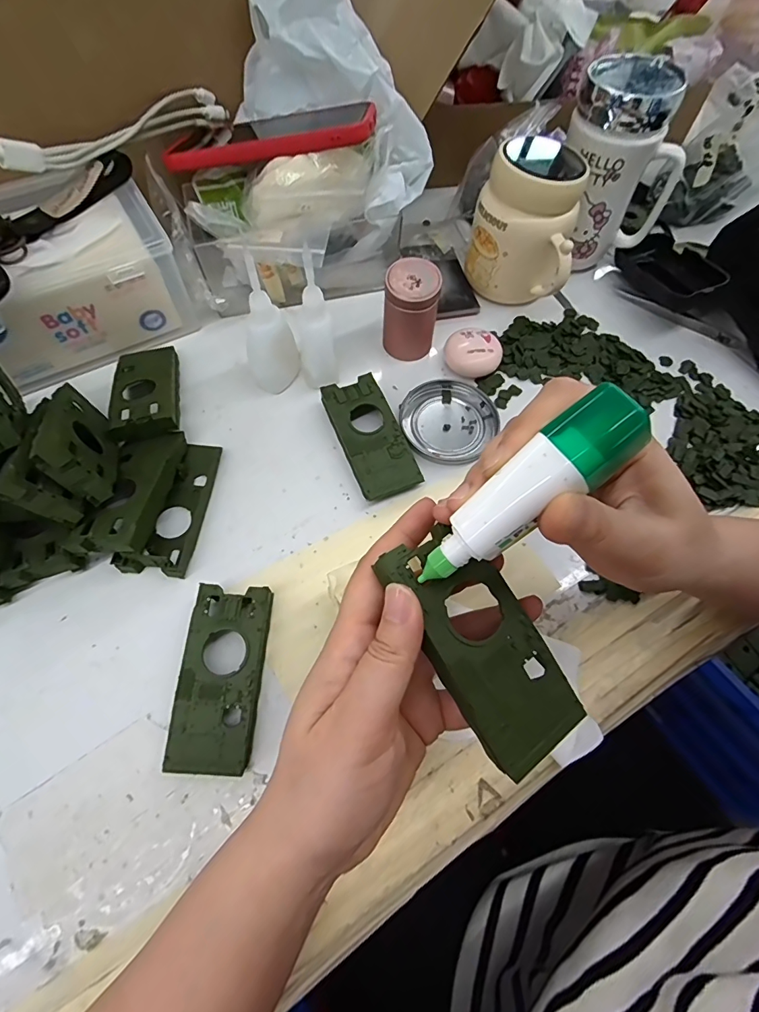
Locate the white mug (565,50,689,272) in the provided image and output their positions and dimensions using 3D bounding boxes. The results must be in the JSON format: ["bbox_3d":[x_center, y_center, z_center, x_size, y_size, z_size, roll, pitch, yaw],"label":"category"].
[{"bbox_3d":[0.206,-0.298,0.394,0.093,0.132,0.071,-11,65,-6],"label":"white mug"}]

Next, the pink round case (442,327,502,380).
[{"bbox_3d":[0.081,-0.131,0.384,0.048,0.023,0.038,14,64,5],"label":"pink round case"}]

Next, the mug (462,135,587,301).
[{"bbox_3d":[0.127,-0.250,0.389,0.086,0.113,0.102,11,65,4],"label":"mug"}]

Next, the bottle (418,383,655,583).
[{"bbox_3d":[0.053,-0.003,0.165,0.096,0.018,0.024,-42,68,14],"label":"bottle"}]

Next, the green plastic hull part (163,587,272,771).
[{"bbox_3d":[-0.095,0.102,0.269,0.047,0.019,0.103,4,63,0],"label":"green plastic hull part"}]

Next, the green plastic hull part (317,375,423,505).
[{"bbox_3d":[-0.007,-0.055,0.347,0.046,0.020,0.103,-20,66,-11],"label":"green plastic hull part"}]

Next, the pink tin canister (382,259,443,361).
[{"bbox_3d":[0.026,-0.164,0.374,0.043,0.068,0.041,7,64,2],"label":"pink tin canister"}]

